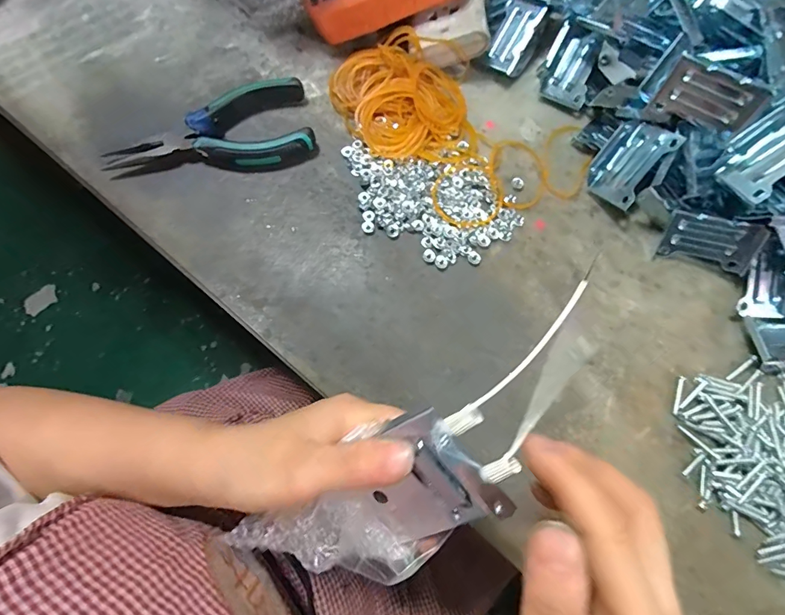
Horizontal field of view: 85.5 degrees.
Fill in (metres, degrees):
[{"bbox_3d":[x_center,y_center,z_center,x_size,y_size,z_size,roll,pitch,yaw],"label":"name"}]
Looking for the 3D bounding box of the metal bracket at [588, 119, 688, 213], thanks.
[{"bbox_3d":[0.173,-0.107,0.310,0.040,0.017,0.059,41,110,16],"label":"metal bracket"}]

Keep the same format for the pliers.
[{"bbox_3d":[-0.141,-0.137,0.331,0.153,0.019,0.066,-8,77,-2],"label":"pliers"}]

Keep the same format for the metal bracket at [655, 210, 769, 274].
[{"bbox_3d":[0.226,-0.048,0.305,0.057,0.036,0.010,17,37,16],"label":"metal bracket"}]

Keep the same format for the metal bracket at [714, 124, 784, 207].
[{"bbox_3d":[0.240,-0.094,0.262,0.058,0.007,0.036,-37,47,23],"label":"metal bracket"}]

